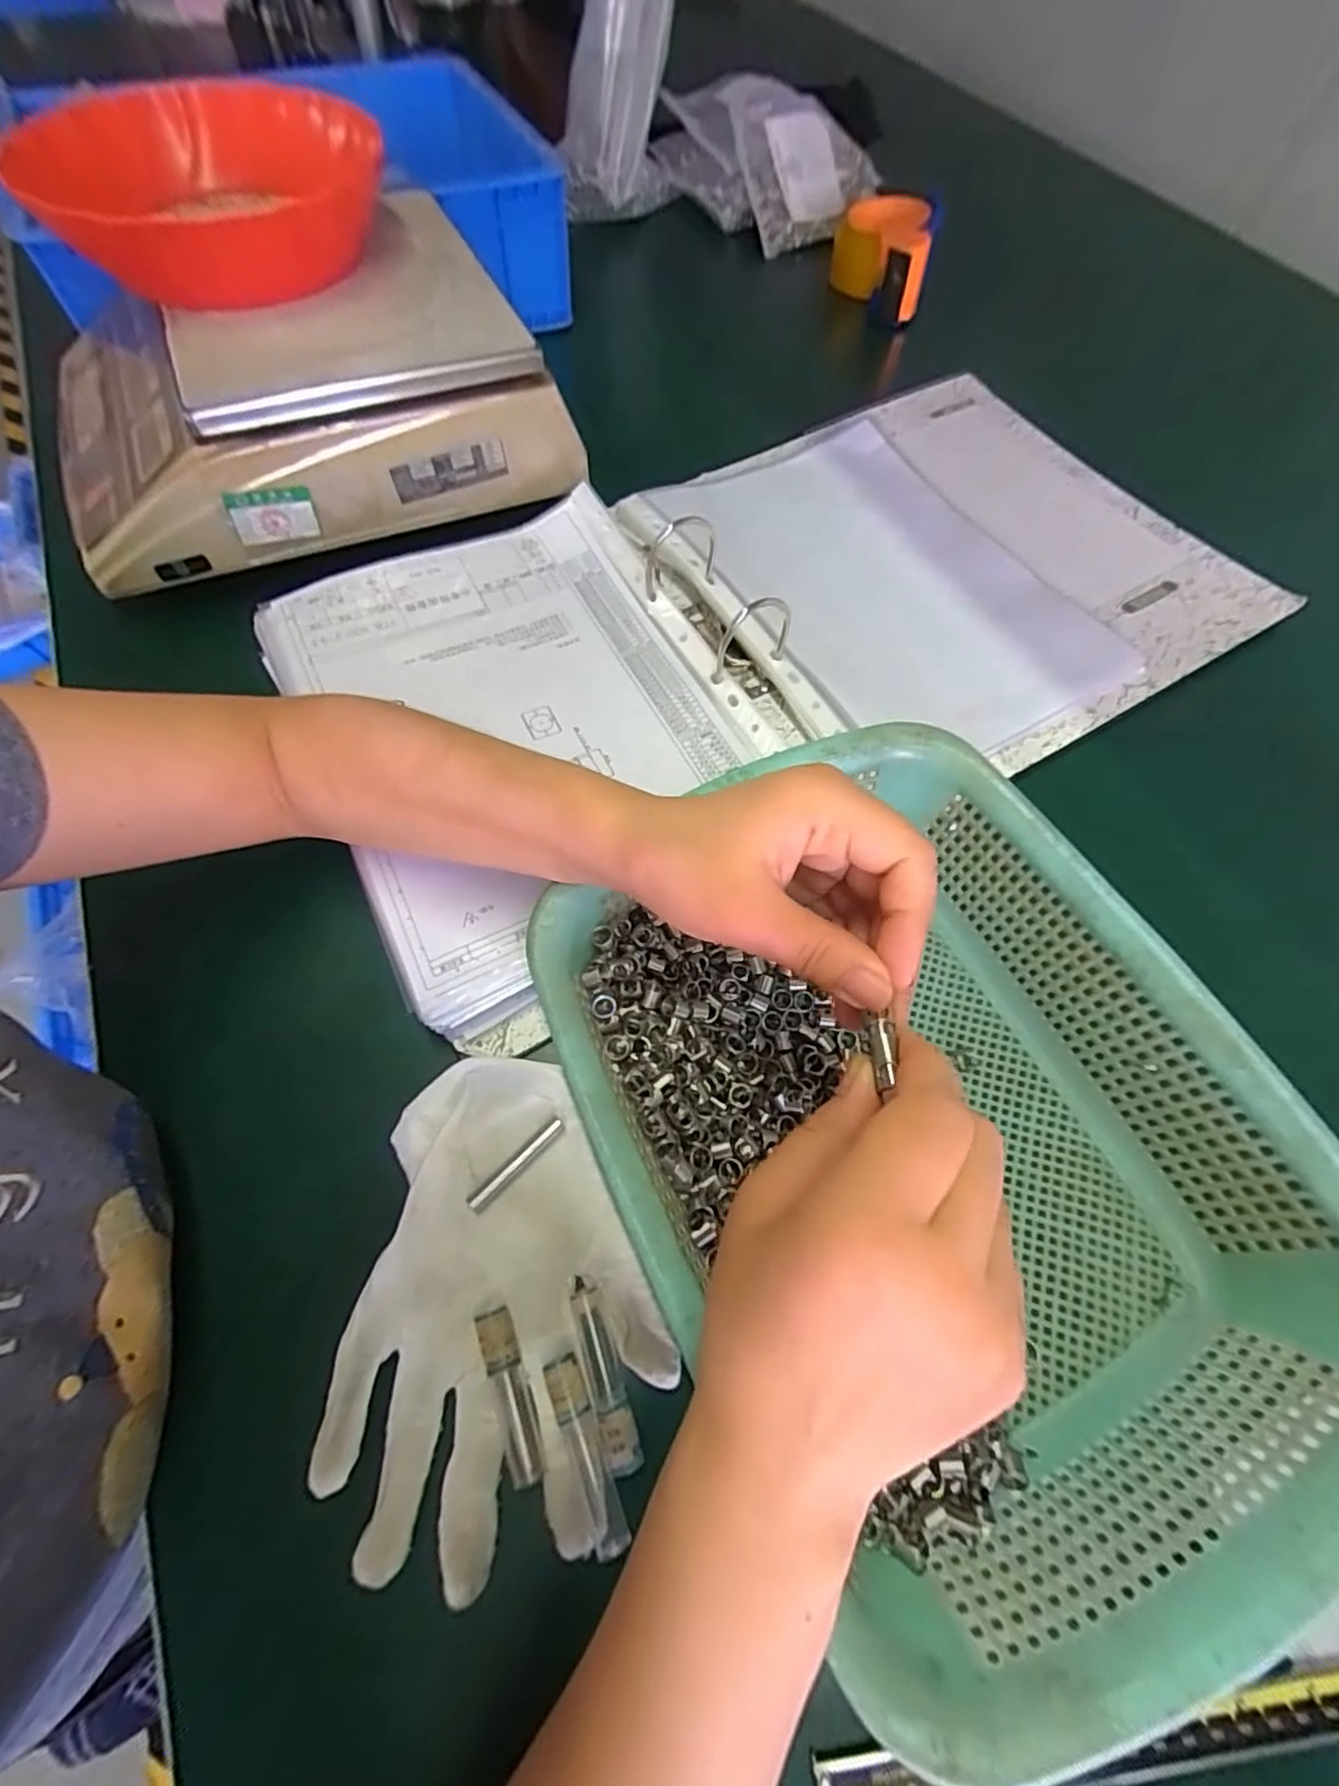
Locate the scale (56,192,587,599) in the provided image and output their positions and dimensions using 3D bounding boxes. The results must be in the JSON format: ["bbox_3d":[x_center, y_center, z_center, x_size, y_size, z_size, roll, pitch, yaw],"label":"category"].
[{"bbox_3d":[-0.260,-0.364,0.471,0.336,0.101,0.257,-19,65,-11],"label":"scale"}]

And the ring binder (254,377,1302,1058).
[{"bbox_3d":[0.088,-0.189,0.444,0.641,0.037,0.334,-28,68,-15],"label":"ring binder"}]

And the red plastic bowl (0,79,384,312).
[{"bbox_3d":[-0.281,-0.422,0.400,0.191,0.053,0.169,0,63,-2],"label":"red plastic bowl"}]

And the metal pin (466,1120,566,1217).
[{"bbox_3d":[-0.067,0.119,0.290,0.008,0.006,0.049,42,69,17],"label":"metal pin"}]

